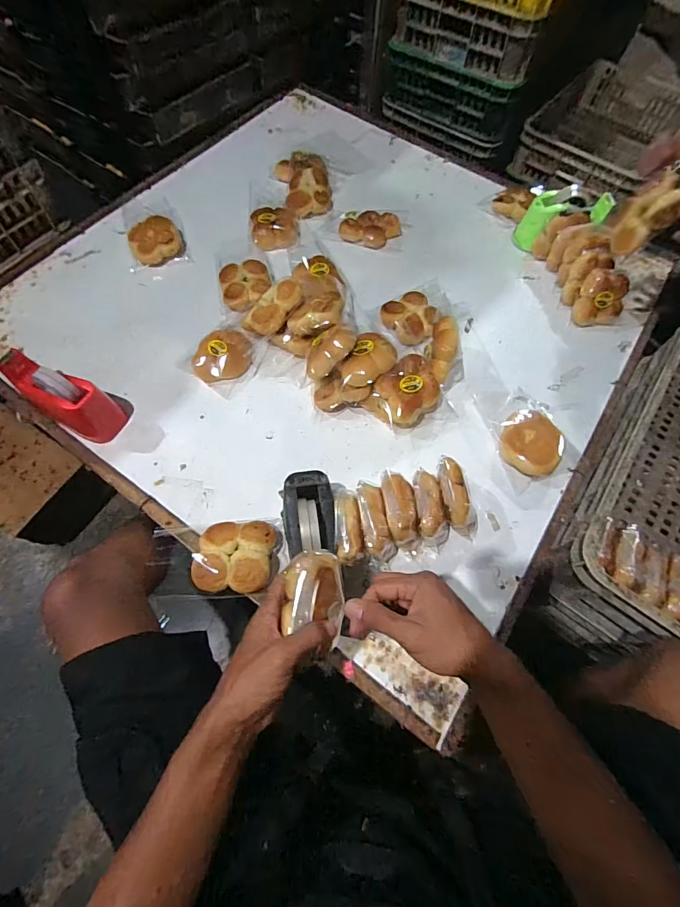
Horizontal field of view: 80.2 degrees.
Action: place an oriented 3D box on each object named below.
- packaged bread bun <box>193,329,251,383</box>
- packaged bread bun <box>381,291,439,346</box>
[{"bbox_3d":[-0.231,-0.197,0.786,0.118,0.040,0.094,-12,66,-9],"label":"packaged bread bun"},{"bbox_3d":[0.153,-0.281,0.836,0.108,0.038,0.114,1,64,-3],"label":"packaged bread bun"}]

